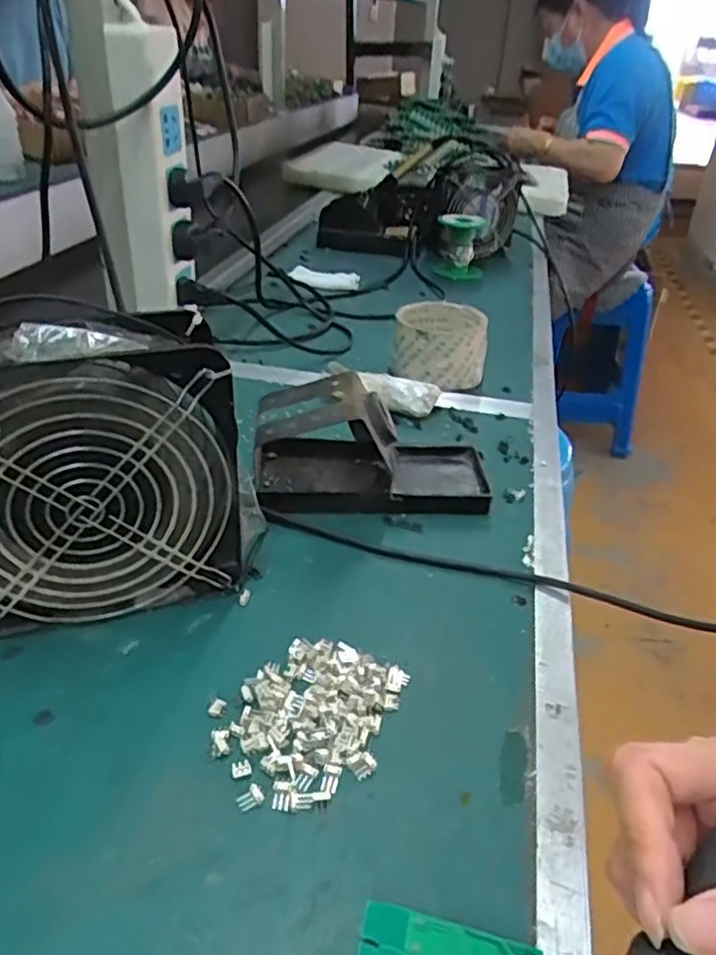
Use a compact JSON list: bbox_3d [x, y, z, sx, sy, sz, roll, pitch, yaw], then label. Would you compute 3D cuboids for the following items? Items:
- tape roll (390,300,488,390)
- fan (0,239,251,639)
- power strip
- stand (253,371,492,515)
[{"bbox_3d":[0.075,-0.120,0.634,0.084,0.057,0.088,8,33,5],"label":"tape roll"},{"bbox_3d":[-0.136,-0.005,0.350,0.158,0.155,0.059,-8,35,-19],"label":"fan"},{"bbox_3d":[-0.163,-0.233,0.552,0.057,0.210,0.043,-6,35,-16],"label":"power strip"},{"bbox_3d":[0.012,-0.024,0.467,0.153,0.068,0.076,0,34,-7],"label":"stand"}]

